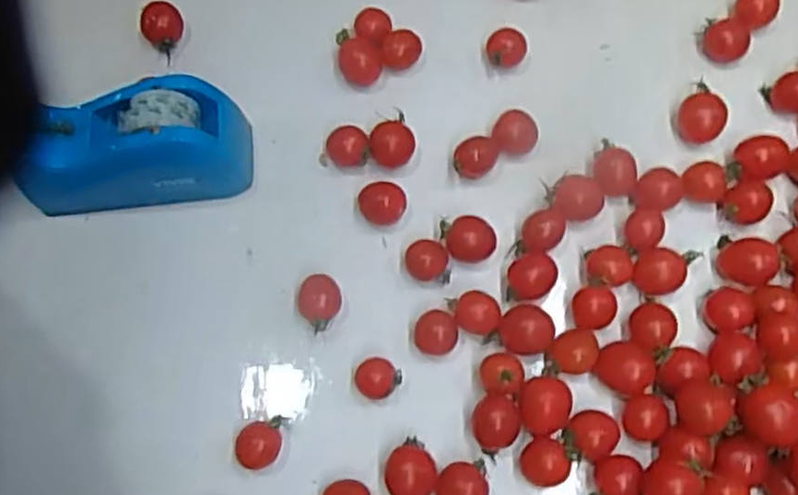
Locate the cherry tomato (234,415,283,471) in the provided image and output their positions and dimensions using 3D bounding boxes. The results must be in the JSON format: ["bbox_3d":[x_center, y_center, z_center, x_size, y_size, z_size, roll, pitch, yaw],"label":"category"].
[{"bbox_3d":[-0.081,0.117,0.432,0.029,0.022,0.026,-12,71,-2],"label":"cherry tomato"}]

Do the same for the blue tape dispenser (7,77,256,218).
[{"bbox_3d":[-0.174,-0.062,0.476,0.146,0.075,0.055,-8,71,0],"label":"blue tape dispenser"}]

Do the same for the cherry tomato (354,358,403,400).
[{"bbox_3d":[-0.013,0.081,0.445,0.025,0.021,0.024,-1,71,2],"label":"cherry tomato"}]

